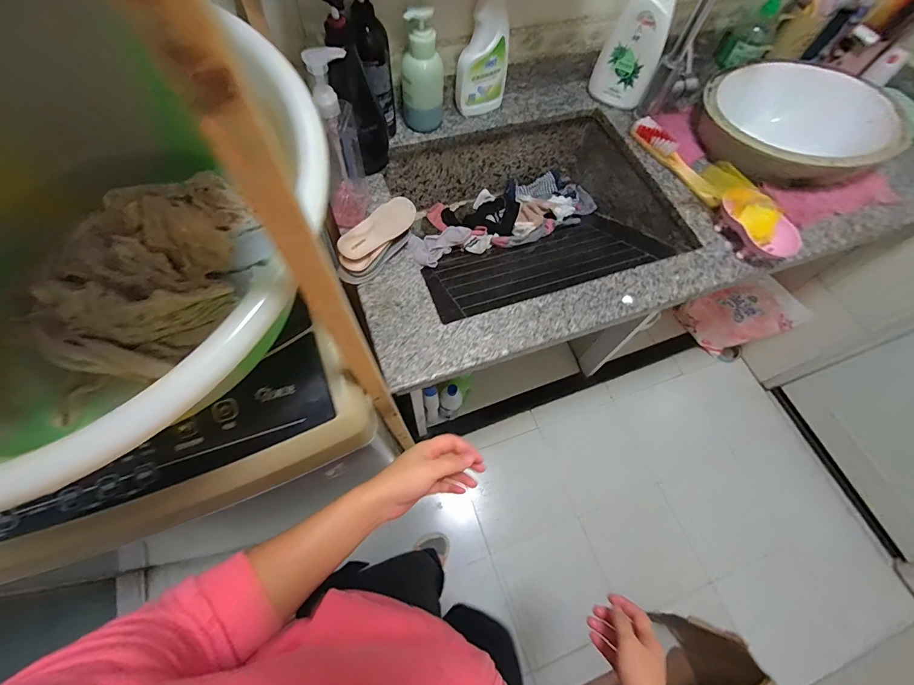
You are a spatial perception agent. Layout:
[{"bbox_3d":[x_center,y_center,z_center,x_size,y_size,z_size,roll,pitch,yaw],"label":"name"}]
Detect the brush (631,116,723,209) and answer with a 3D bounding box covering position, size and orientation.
[{"bbox_3d":[0.429,-0.356,0.761,0.037,0.033,0.240,-27,69,-15],"label":"brush"}]

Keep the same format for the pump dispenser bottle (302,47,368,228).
[{"bbox_3d":[-0.178,-0.287,0.578,0.074,0.262,0.057,-24,69,-13],"label":"pump dispenser bottle"}]

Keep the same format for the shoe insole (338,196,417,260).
[{"bbox_3d":[-0.127,-0.185,0.631,0.141,0.012,0.055,-40,97,-20],"label":"shoe insole"}]

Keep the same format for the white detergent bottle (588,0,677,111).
[{"bbox_3d":[0.342,-0.590,0.733,0.116,0.256,0.055,30,67,10],"label":"white detergent bottle"}]

